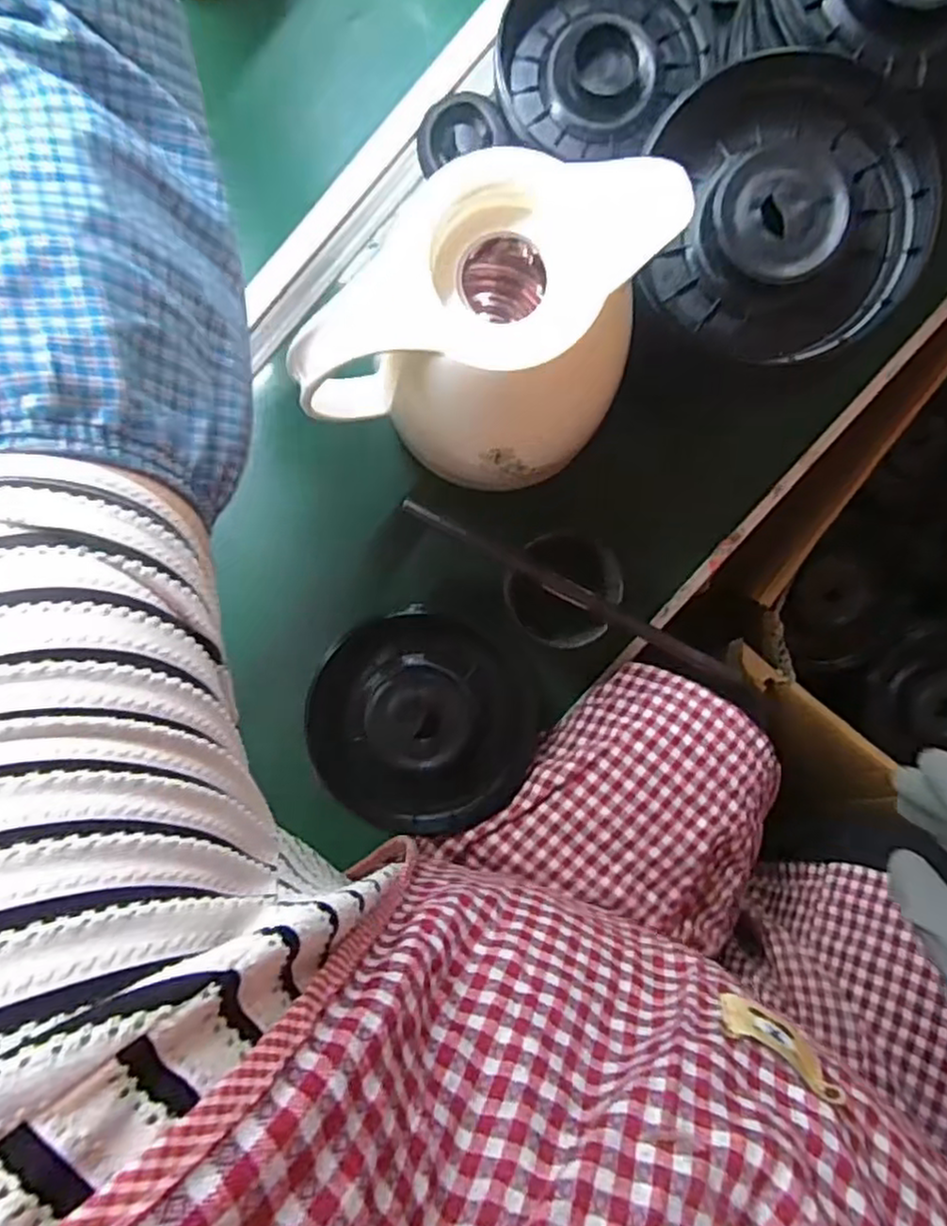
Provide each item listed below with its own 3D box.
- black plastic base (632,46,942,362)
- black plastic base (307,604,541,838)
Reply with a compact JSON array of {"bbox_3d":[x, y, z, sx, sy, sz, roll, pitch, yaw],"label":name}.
[{"bbox_3d":[0.153,-0.200,0.343,0.126,0.033,0.139,3,93,3],"label":"black plastic base"},{"bbox_3d":[-0.031,0.071,0.453,0.144,0.037,0.132,0,93,3],"label":"black plastic base"}]

